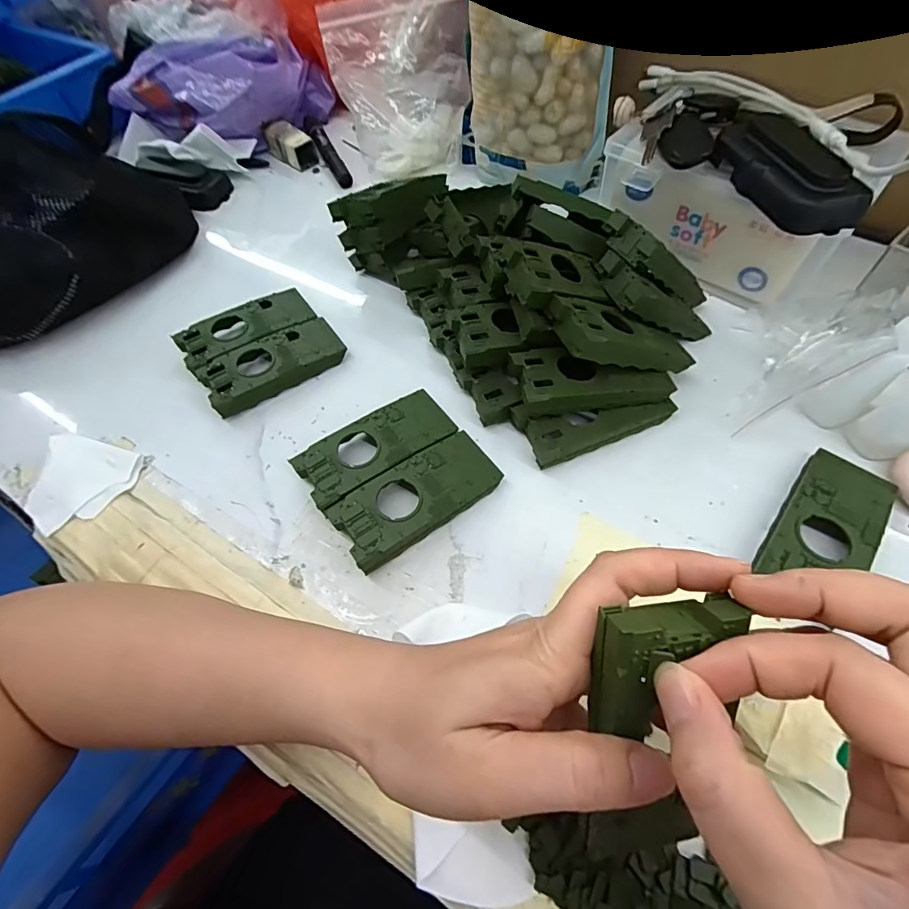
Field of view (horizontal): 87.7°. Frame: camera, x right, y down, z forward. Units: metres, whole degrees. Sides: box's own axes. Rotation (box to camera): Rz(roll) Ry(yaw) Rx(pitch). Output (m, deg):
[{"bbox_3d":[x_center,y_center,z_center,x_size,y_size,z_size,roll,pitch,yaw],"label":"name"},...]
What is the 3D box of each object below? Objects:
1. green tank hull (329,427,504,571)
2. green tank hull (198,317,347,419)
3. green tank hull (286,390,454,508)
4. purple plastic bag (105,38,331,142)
[{"bbox_3d":[-0.023,0.028,0.299,0.103,0.021,0.047,-34,63,-16],"label":"green tank hull"},{"bbox_3d":[-0.138,-0.069,0.364,0.102,0.022,0.047,-34,63,-16],"label":"green tank hull"},{"bbox_3d":[-0.051,-0.004,0.319,0.103,0.020,0.048,-32,62,-15],"label":"green tank hull"},{"bbox_3d":[-0.237,-0.388,0.507,0.218,0.084,0.088,-29,62,-14],"label":"purple plastic bag"}]

